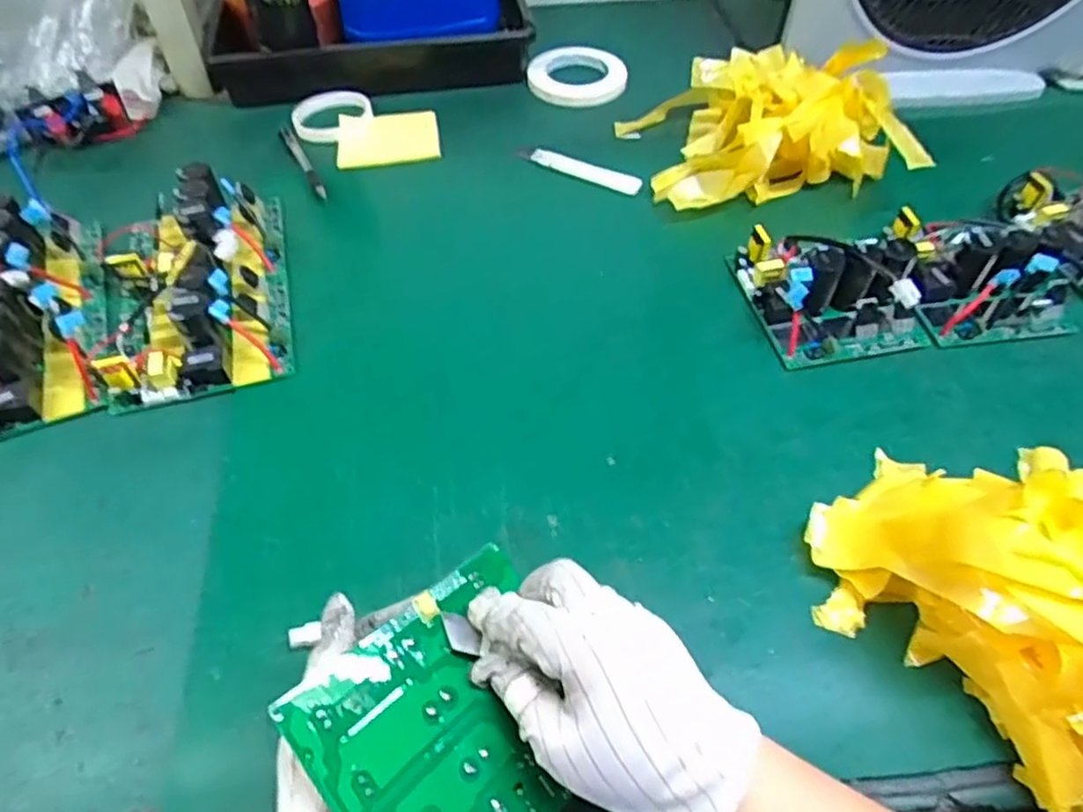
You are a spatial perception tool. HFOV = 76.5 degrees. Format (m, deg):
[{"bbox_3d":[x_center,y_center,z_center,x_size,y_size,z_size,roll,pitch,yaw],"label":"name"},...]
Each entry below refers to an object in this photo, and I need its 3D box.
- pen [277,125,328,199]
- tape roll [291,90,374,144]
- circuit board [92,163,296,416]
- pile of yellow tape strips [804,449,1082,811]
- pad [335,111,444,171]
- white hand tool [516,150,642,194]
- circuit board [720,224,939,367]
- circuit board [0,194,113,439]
[{"bbox_3d":[-0.250,-0.259,0.715,0.015,0.012,0.150,-23,56,-17],"label":"pen"},{"bbox_3d":[-0.238,-0.330,0.770,0.090,0.012,0.090,0,52,0],"label":"tape roll"},{"bbox_3d":[-0.295,-0.111,0.571,0.151,0.051,0.237,-14,54,-11],"label":"circuit board"},{"bbox_3d":[0.263,0.109,0.358,0.134,0.123,0.236,-31,59,-22],"label":"pile of yellow tape strips"},{"bbox_3d":[-0.166,-0.294,0.748,0.107,0.004,0.092,-8,53,-6],"label":"pad"},{"bbox_3d":[0.038,-0.242,0.704,0.136,0.014,0.018,22,55,16],"label":"white hand tool"},{"bbox_3d":[0.245,-0.104,0.562,0.135,0.057,0.131,-8,53,-6],"label":"circuit board"},{"bbox_3d":[-0.434,-0.080,0.546,0.149,0.054,0.241,-21,55,-16],"label":"circuit board"}]

